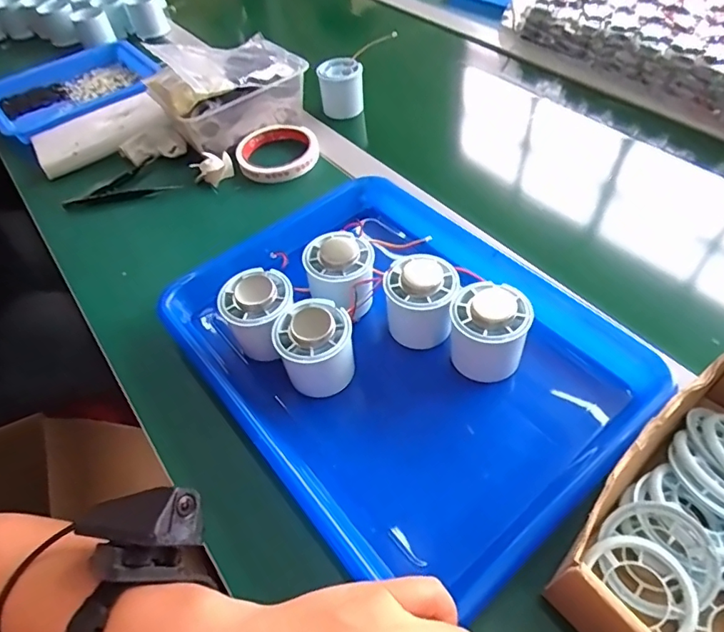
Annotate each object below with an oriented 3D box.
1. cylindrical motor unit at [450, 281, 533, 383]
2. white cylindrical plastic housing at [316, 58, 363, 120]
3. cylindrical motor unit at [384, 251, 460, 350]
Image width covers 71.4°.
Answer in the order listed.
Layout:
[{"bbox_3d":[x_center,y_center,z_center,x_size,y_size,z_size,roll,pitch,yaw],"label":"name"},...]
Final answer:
[{"bbox_3d":[0.091,0.012,0.364,0.051,0.053,0.049,-3,48,4],"label":"cylindrical motor unit"},{"bbox_3d":[-0.025,-0.295,0.644,0.052,0.059,0.058,-4,48,4],"label":"white cylindrical plastic housing"},{"bbox_3d":[0.046,-0.012,0.388,0.050,0.060,0.045,3,49,9],"label":"cylindrical motor unit"}]

